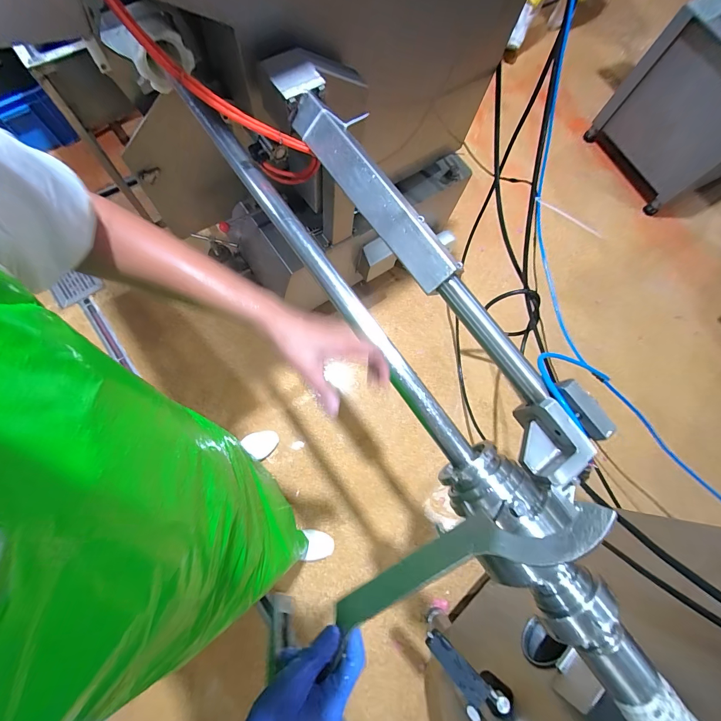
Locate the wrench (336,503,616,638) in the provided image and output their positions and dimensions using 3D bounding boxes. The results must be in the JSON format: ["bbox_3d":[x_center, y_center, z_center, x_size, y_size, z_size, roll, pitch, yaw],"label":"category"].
[{"bbox_3d":[0.078,0.180,0.295,0.264,0.008,0.047,-36,40,22],"label":"wrench"}]

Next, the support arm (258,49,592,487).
[{"bbox_3d":[0.100,-0.196,0.534,0.154,0.074,0.792,-30,80,-13],"label":"support arm"}]

